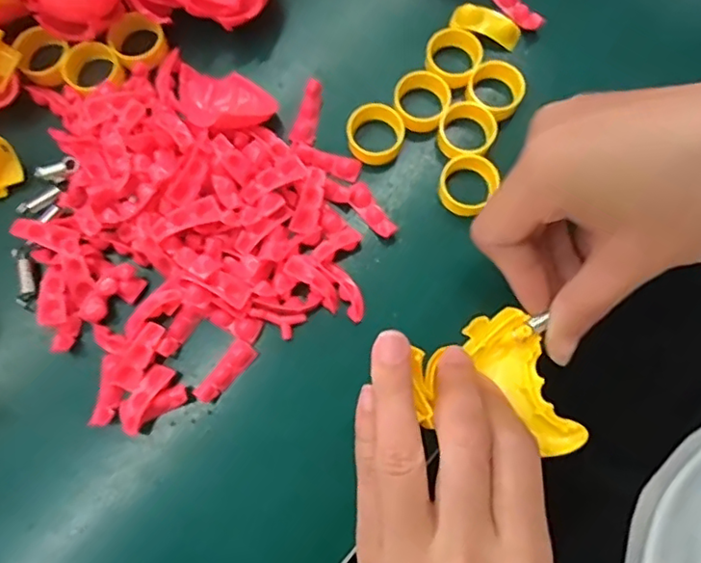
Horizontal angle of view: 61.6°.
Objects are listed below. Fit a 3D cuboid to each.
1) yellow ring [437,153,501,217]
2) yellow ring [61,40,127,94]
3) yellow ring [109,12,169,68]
[{"bbox_3d":[0.052,-0.044,0.264,0.022,0.012,0.024,0,76,2],"label":"yellow ring"},{"bbox_3d":[-0.120,-0.099,0.274,0.025,0.008,0.026,0,76,2],"label":"yellow ring"},{"bbox_3d":[-0.100,-0.113,0.277,0.026,0.008,0.024,0,76,2],"label":"yellow ring"}]

